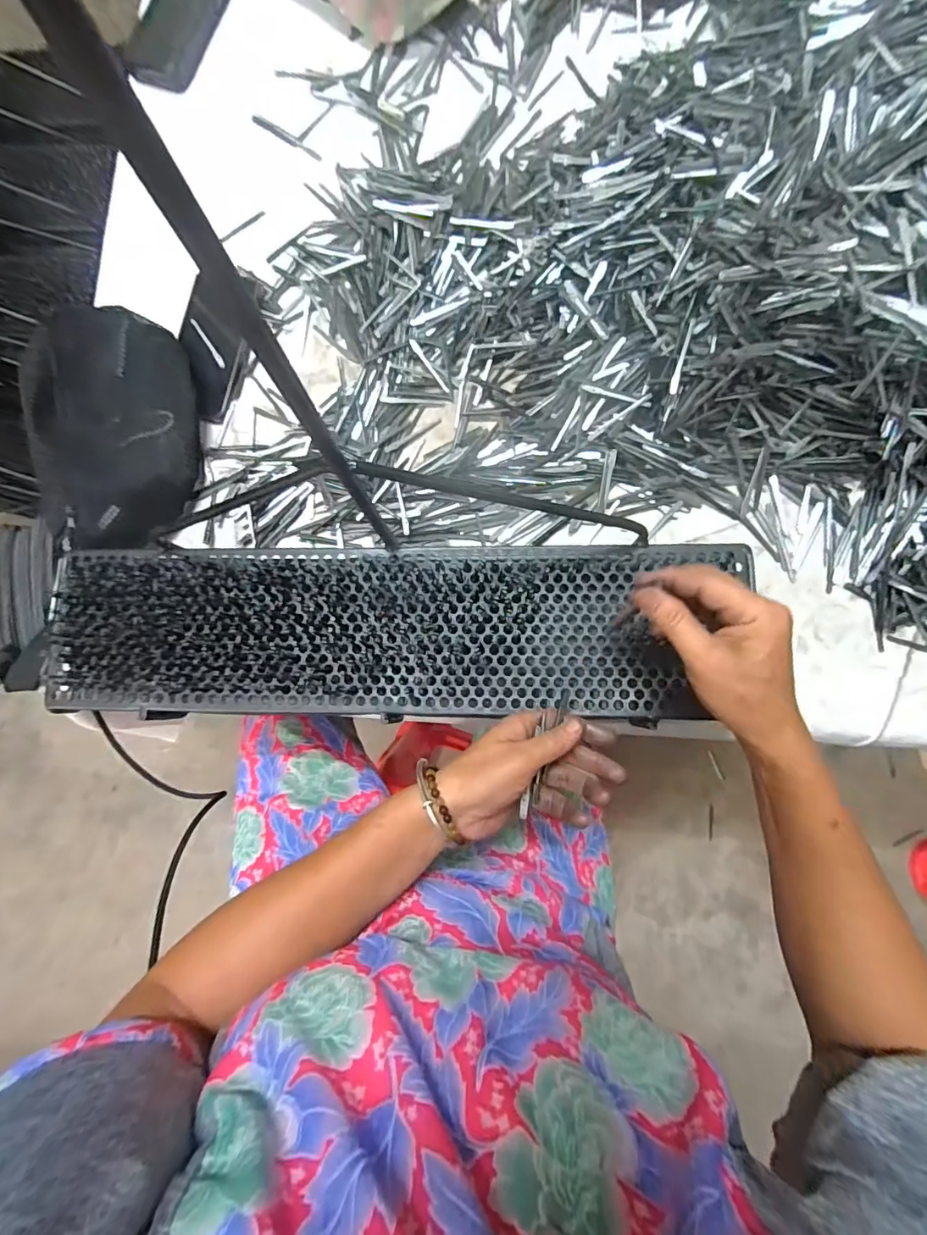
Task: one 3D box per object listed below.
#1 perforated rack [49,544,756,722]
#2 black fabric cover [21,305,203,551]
[{"bbox_3d":[-0.073,0.011,0.420,0.554,0.018,0.144,0,83,2],"label":"perforated rack"},{"bbox_3d":[-0.345,-0.191,0.482,0.124,0.076,0.243,-1,83,5],"label":"black fabric cover"}]

